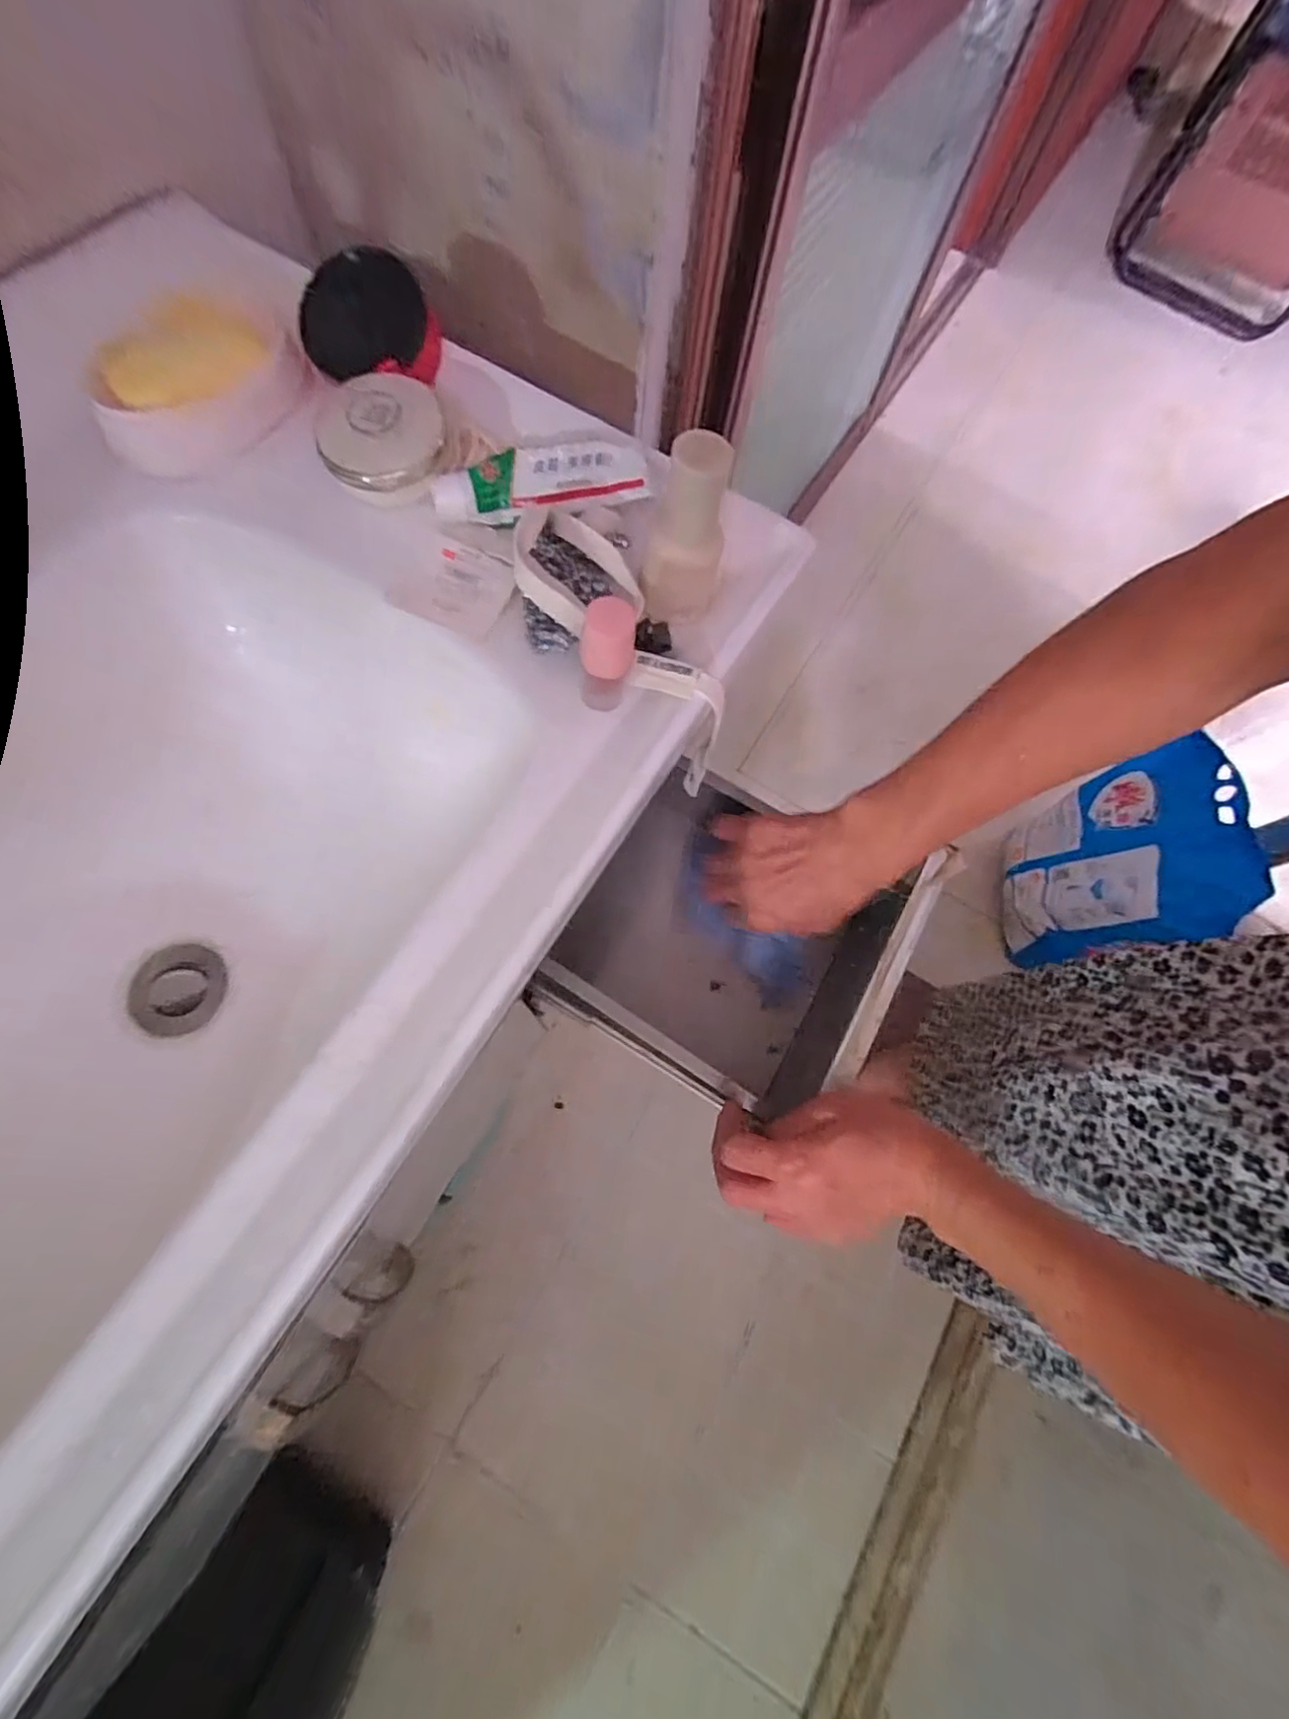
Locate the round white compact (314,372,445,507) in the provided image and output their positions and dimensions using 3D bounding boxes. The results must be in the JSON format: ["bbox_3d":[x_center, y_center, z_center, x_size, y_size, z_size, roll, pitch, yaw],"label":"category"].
[{"bbox_3d":[-0.149,-0.239,0.365,0.064,0.029,0.063,2,69,-5],"label":"round white compact"}]

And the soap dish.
[{"bbox_3d":[-0.261,-0.282,0.372,0.113,0.030,0.099,-32,75,-16],"label":"soap dish"}]

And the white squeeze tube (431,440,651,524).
[{"bbox_3d":[-0.060,-0.219,0.369,0.119,0.021,0.034,-5,70,-7],"label":"white squeeze tube"}]

